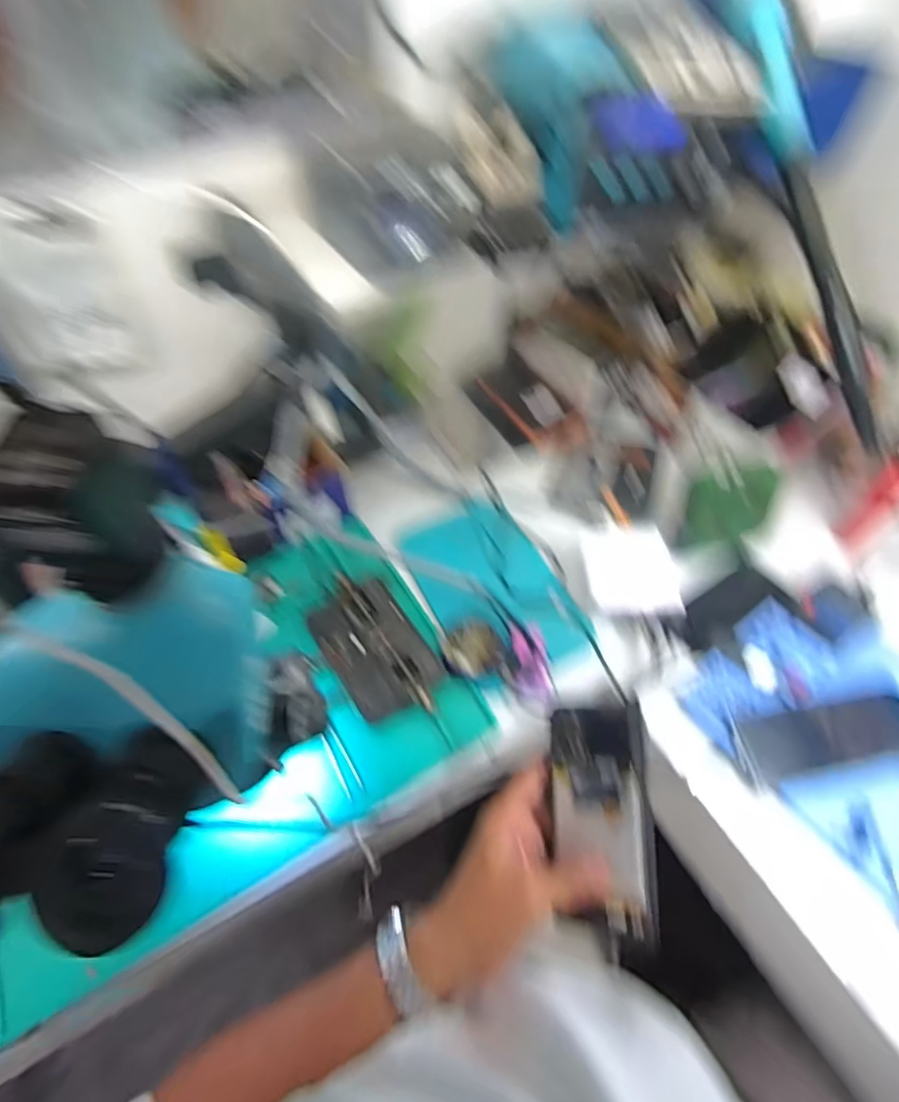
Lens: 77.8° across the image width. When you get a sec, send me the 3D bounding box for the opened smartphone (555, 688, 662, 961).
[{"bbox_3d":[0.109,0.194,0.400,0.072,0.006,0.159,-8,70,27],"label":"opened smartphone"}]

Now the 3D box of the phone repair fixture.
[{"bbox_3d":[-0.073,0.092,0.548,0.088,0.018,0.152,-30,58,-20],"label":"phone repair fixture"}]

